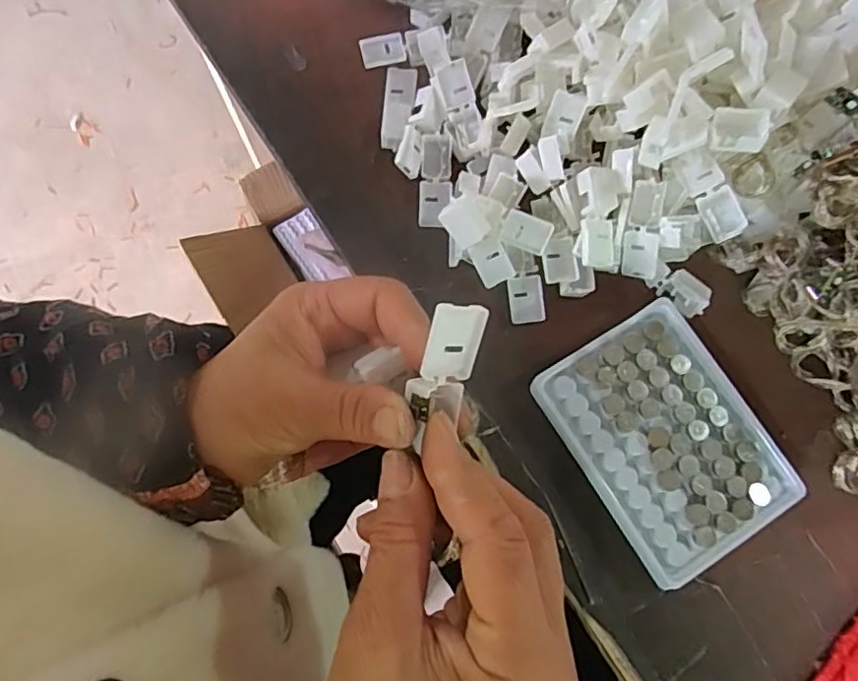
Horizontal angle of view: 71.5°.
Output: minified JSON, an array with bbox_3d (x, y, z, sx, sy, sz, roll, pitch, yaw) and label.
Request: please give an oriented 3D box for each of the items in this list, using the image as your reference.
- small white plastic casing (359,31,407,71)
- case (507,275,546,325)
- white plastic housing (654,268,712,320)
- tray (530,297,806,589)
[{"bbox_3d":[-0.029,-0.184,0.380,0.028,0.006,0.021,-12,78,-4],"label":"small white plastic casing"},{"bbox_3d":[0.057,-0.024,0.352,0.020,0.007,0.027,-6,78,-2],"label":"case"},{"bbox_3d":[0.153,-0.028,0.355,0.028,0.009,0.019,39,80,7],"label":"white plastic housing"},{"bbox_3d":[0.132,0.053,0.331,0.099,0.018,0.128,-31,80,-7],"label":"tray"}]

